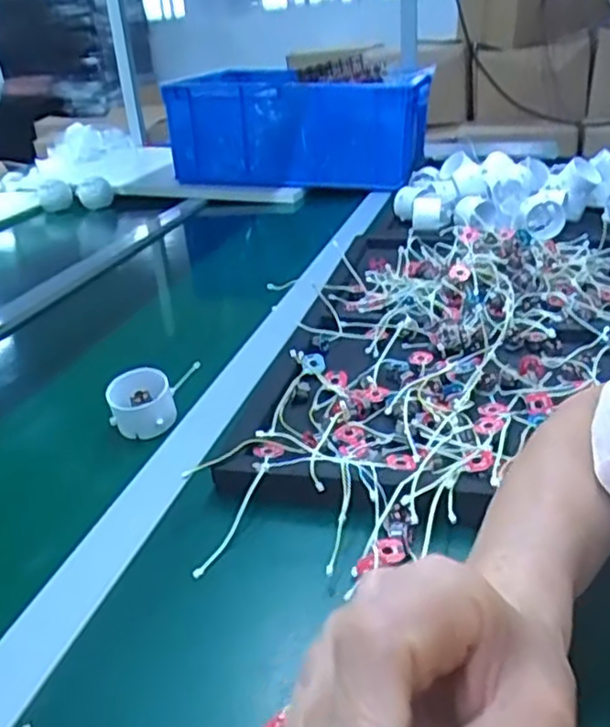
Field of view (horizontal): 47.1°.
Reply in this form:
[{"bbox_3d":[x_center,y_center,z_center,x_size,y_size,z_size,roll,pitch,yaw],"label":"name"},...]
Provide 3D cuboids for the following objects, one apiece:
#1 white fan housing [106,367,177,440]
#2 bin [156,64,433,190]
[{"bbox_3d":[-0.135,0.033,0.576,0.051,0.040,0.044,-12,29,-14],"label":"white fan housing"},{"bbox_3d":[-0.006,-0.449,1.303,0.446,0.173,0.264,6,30,19],"label":"bin"}]

